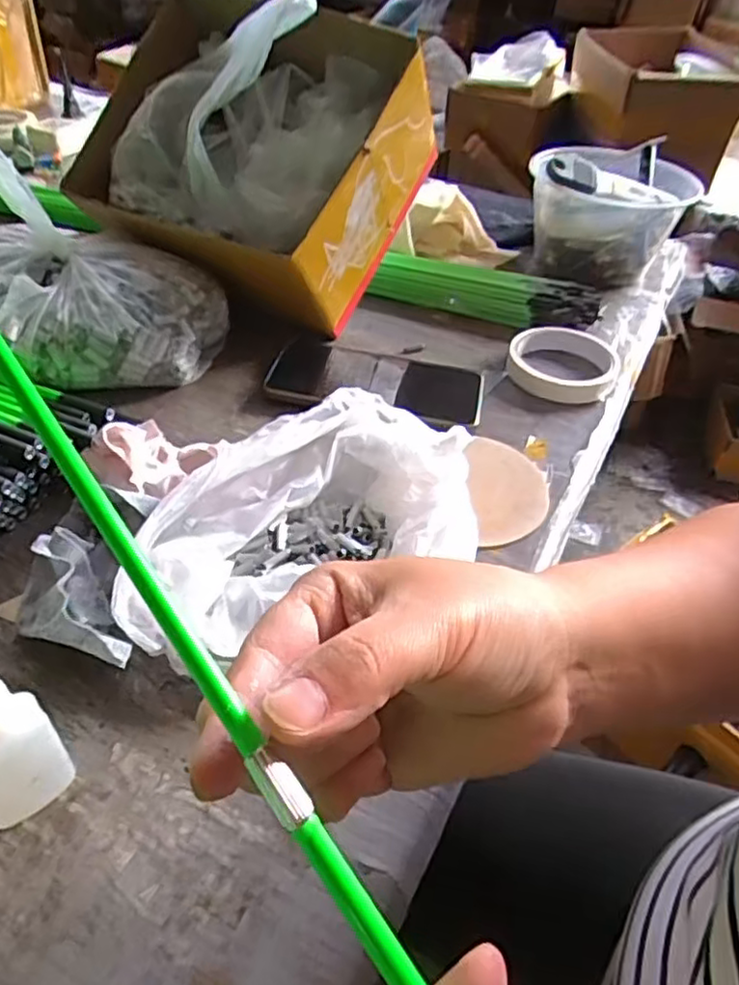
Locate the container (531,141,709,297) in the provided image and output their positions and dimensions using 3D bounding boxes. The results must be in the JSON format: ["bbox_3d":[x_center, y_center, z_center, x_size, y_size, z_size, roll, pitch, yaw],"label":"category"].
[{"bbox_3d":[0.240,-0.289,0.691,0.150,0.104,0.119,7,43,1],"label":"container"}]

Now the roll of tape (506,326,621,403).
[{"bbox_3d":[0.161,-0.108,0.555,0.087,0.024,0.088,3,43,-3],"label":"roll of tape"}]

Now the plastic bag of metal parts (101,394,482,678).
[{"bbox_3d":[-0.027,0.014,0.375,0.165,0.053,0.195,13,44,7],"label":"plastic bag of metal parts"}]

